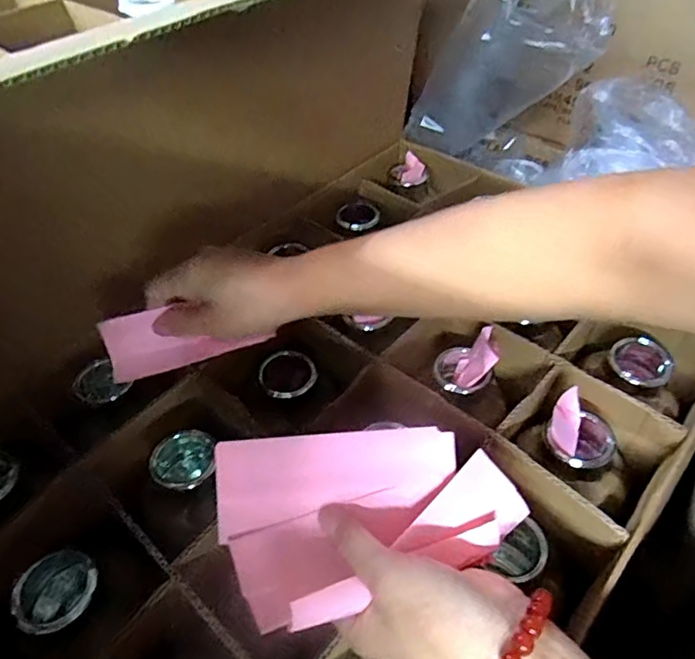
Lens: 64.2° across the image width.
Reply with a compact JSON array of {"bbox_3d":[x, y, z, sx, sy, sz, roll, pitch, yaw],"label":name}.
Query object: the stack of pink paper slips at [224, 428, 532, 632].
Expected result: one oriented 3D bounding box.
[{"bbox_3d":[0.015,0.100,0.314,0.164,0.030,0.094,-11,49,-11],"label":"stack of pink paper slips"}]

